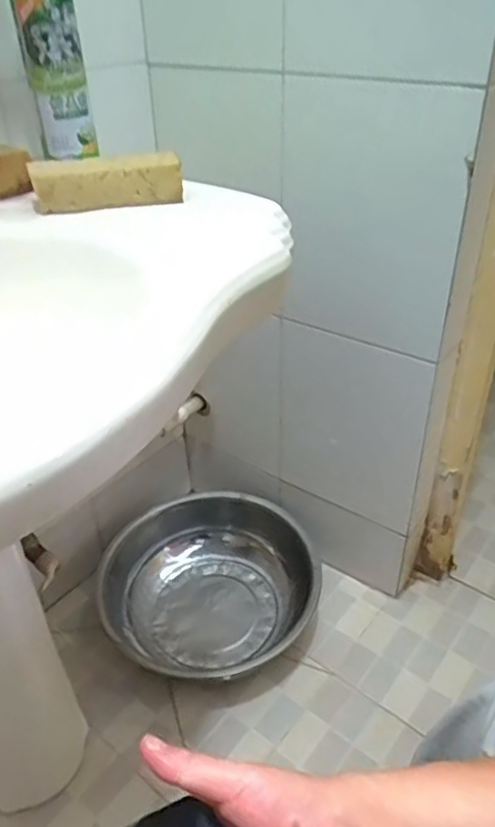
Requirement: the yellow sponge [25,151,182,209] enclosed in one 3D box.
[{"bbox_3d":[-0.142,-0.239,0.637,0.149,0.046,0.043,-5,35,-4],"label":"yellow sponge"}]

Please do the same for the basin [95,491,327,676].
[{"bbox_3d":[-0.064,0.291,1.058,0.352,0.123,0.298,-16,37,-20],"label":"basin"}]

